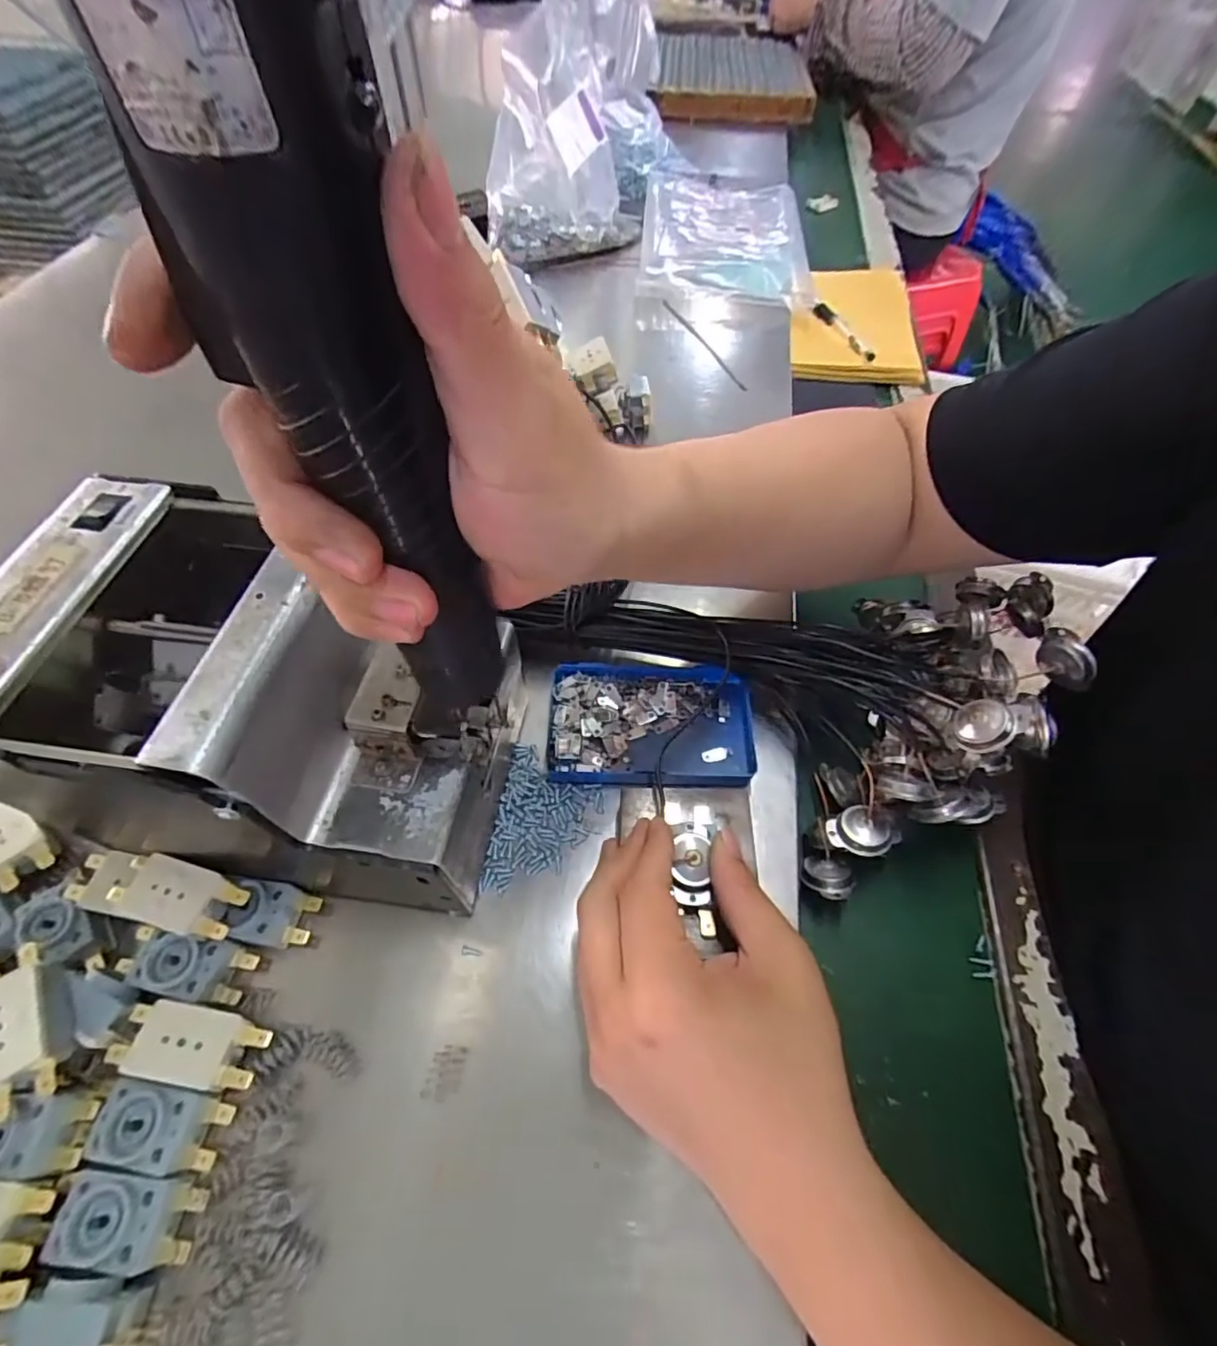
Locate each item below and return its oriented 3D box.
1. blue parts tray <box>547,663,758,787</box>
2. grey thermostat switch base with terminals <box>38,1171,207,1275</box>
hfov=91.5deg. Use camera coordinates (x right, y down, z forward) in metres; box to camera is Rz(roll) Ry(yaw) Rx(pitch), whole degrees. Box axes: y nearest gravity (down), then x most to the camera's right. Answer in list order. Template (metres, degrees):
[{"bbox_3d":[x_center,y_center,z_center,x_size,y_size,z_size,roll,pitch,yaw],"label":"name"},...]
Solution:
[{"bbox_3d":[0.024,0.030,0.341,0.114,0.014,0.071,3,57,0],"label":"blue parts tray"},{"bbox_3d":[-0.179,0.203,0.220,0.049,0.014,0.026,6,57,2],"label":"grey thermostat switch base with terminals"}]

